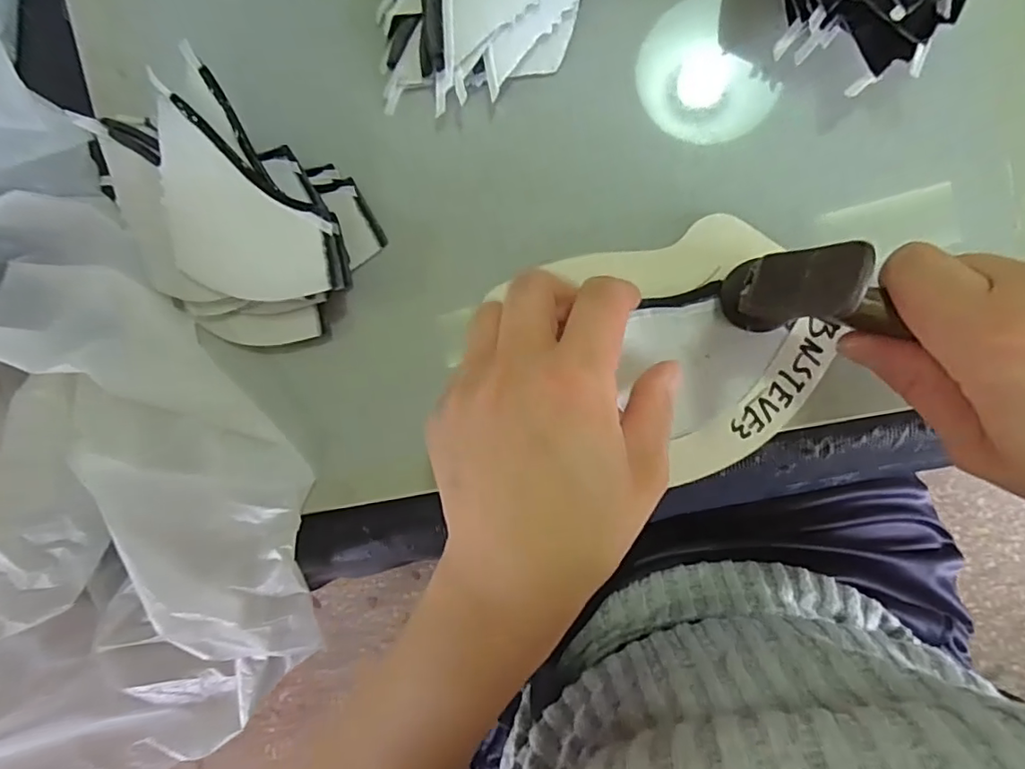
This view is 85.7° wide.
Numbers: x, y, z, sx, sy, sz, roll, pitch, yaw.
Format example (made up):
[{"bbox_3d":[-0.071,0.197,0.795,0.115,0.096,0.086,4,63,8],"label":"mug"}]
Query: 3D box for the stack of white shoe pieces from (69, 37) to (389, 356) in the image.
[{"bbox_3d":[-0.132,-0.076,0.245,0.126,0.035,0.093,42,99,1],"label":"stack of white shoe pieces"}]

